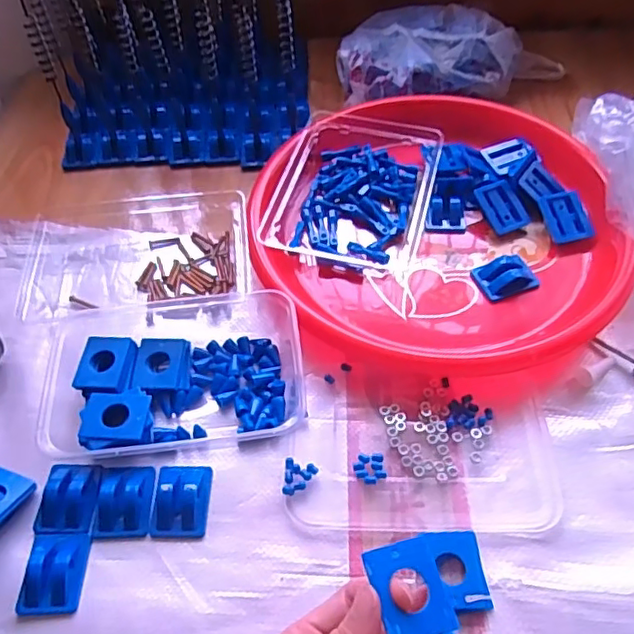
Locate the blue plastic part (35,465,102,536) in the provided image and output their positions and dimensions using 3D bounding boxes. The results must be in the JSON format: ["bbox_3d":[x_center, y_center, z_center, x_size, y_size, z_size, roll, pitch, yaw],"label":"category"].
[{"bbox_3d":[-0.154,0.111,0.369,0.037,0.012,0.045,-3,53,1],"label":"blue plastic part"}]

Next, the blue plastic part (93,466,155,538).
[{"bbox_3d":[-0.119,0.111,0.367,0.033,0.012,0.046,-5,53,-1],"label":"blue plastic part"}]

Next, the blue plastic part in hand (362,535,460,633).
[{"bbox_3d":[0.041,0.119,0.259,0.031,0.006,0.041,-15,53,-8],"label":"blue plastic part in hand"}]

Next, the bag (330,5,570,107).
[{"bbox_3d":[0.135,-0.269,0.609,0.227,0.058,0.103,-10,53,-5],"label":"bag"}]

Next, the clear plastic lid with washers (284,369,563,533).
[{"bbox_3d":[0.066,0.086,0.385,0.165,0.009,0.101,-2,53,1],"label":"clear plastic lid with washers"}]

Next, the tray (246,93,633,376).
[{"bbox_3d":[0.093,-0.076,0.482,0.283,0.038,0.288,-1,53,2],"label":"tray"}]

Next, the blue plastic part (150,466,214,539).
[{"bbox_3d":[-0.085,0.112,0.370,0.033,0.015,0.046,-2,53,2],"label":"blue plastic part"}]

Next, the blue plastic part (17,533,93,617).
[{"bbox_3d":[-0.151,0.147,0.341,0.033,0.012,0.043,-1,53,2],"label":"blue plastic part"}]

